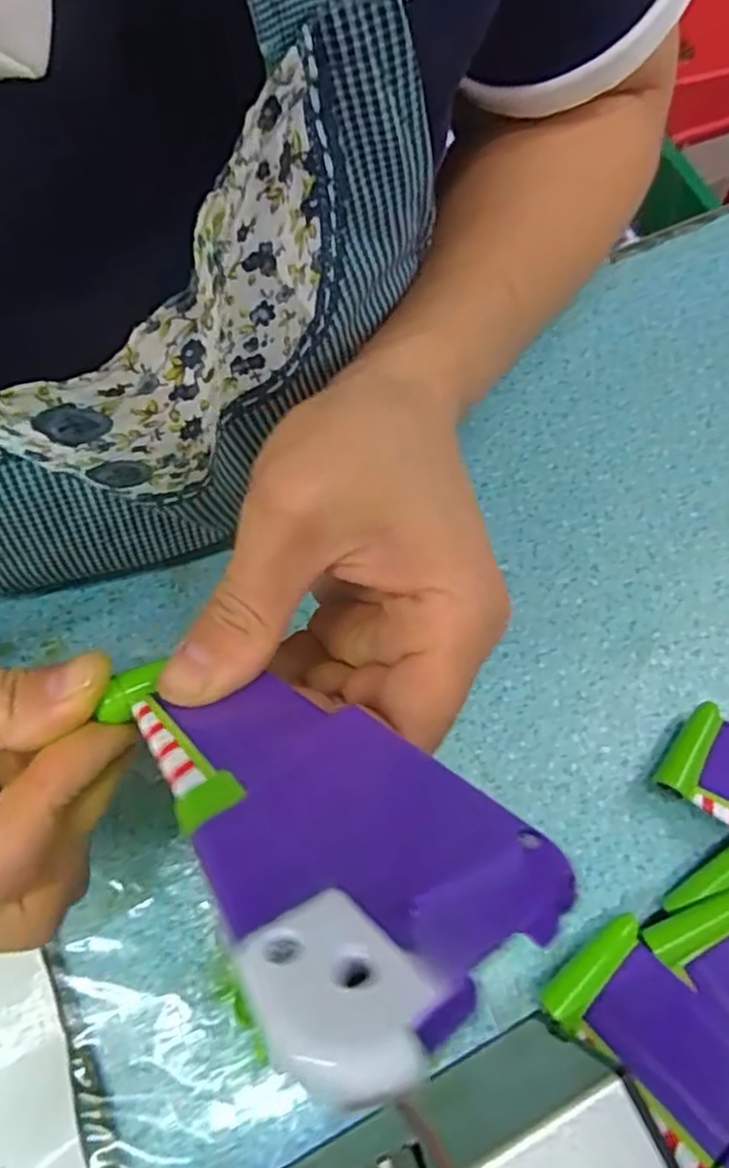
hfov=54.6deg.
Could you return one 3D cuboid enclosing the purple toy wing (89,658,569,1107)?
[{"bbox_3d":[-0.015,0.040,0.140,0.049,0.007,0.113,-22,27,-25],"label":"purple toy wing"}]

